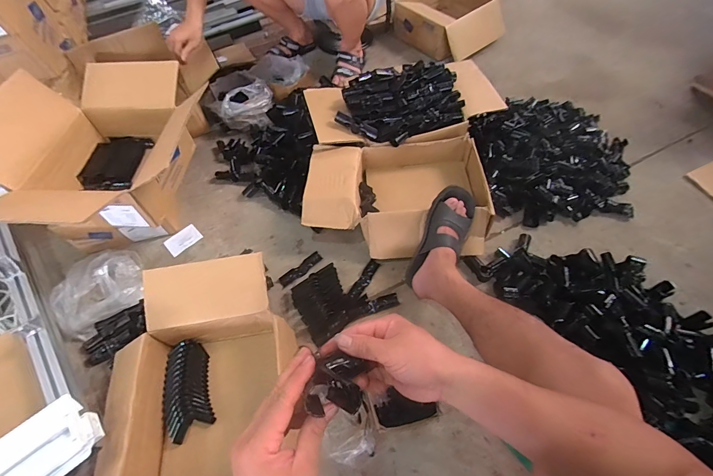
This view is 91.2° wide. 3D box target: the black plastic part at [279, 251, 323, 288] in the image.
[{"bbox_3d":[-0.148,0.083,0.933,0.127,0.013,0.038,-37,63,-17],"label":"black plastic part"}]

